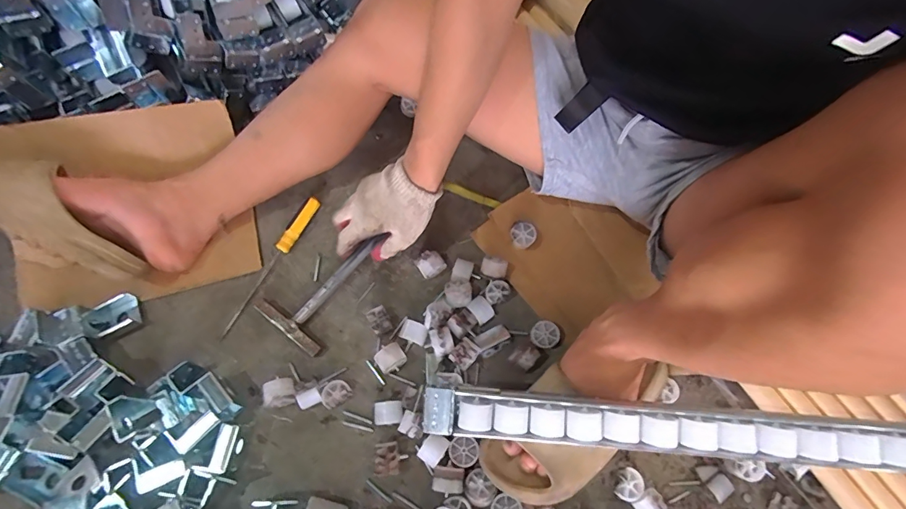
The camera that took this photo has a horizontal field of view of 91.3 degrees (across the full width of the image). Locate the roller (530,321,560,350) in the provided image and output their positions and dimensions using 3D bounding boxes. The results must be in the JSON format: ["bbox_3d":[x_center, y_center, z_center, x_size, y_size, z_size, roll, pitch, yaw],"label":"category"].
[{"bbox_3d":[0.118,0.106,0.576,0.034,0.024,0.036,1,67,-1],"label":"roller"}]

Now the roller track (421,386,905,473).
[{"bbox_3d":[0.352,0.173,0.417,0.757,0.032,0.047,3,67,6],"label":"roller track"}]

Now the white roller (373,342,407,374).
[{"bbox_3d":[-0.079,0.132,0.560,0.035,0.040,0.026,-31,71,-14],"label":"white roller"}]

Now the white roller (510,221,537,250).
[{"bbox_3d":[0.097,-0.025,0.619,0.034,0.025,0.034,0,67,0],"label":"white roller"}]

